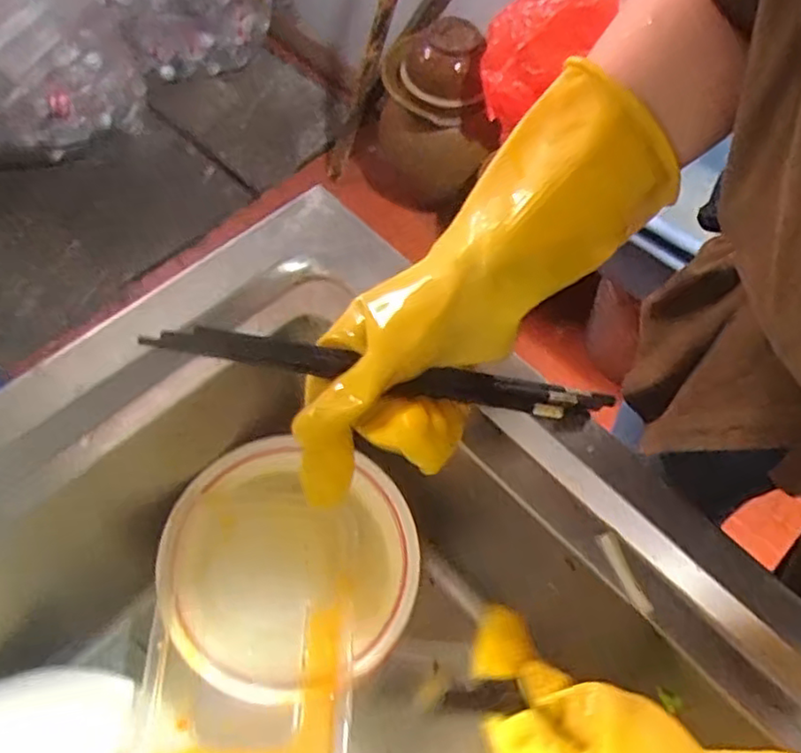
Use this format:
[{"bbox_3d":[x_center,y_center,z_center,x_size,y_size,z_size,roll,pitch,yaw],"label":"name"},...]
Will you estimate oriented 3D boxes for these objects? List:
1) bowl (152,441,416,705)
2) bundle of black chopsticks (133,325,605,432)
[{"bbox_3d":[-0.083,0.143,0.487,0.185,0.034,0.182,2,62,-3],"label":"bowl"},{"bbox_3d":[0.003,0.002,0.370,0.278,0.014,0.026,10,61,-18],"label":"bundle of black chopsticks"}]

